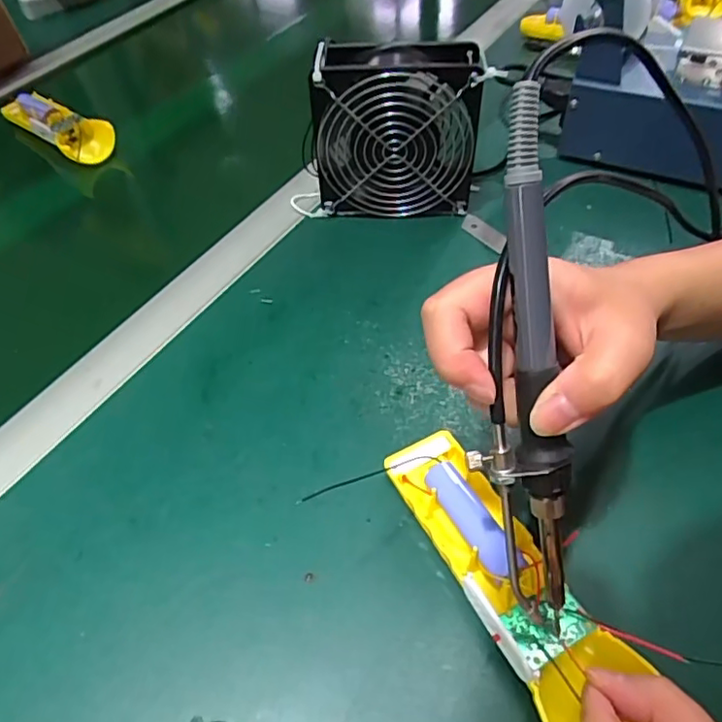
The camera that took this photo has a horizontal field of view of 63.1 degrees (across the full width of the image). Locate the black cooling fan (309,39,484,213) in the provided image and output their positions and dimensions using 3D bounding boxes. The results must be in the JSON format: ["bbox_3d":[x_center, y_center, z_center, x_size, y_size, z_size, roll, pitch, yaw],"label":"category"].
[{"bbox_3d":[0.023,-0.173,0.454,0.136,0.124,0.046,2,51,4],"label":"black cooling fan"}]

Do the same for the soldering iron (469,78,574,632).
[{"bbox_3d":[0.059,0.006,0.225,0.033,0.201,0.021,-5,12,-1],"label":"soldering iron"}]

